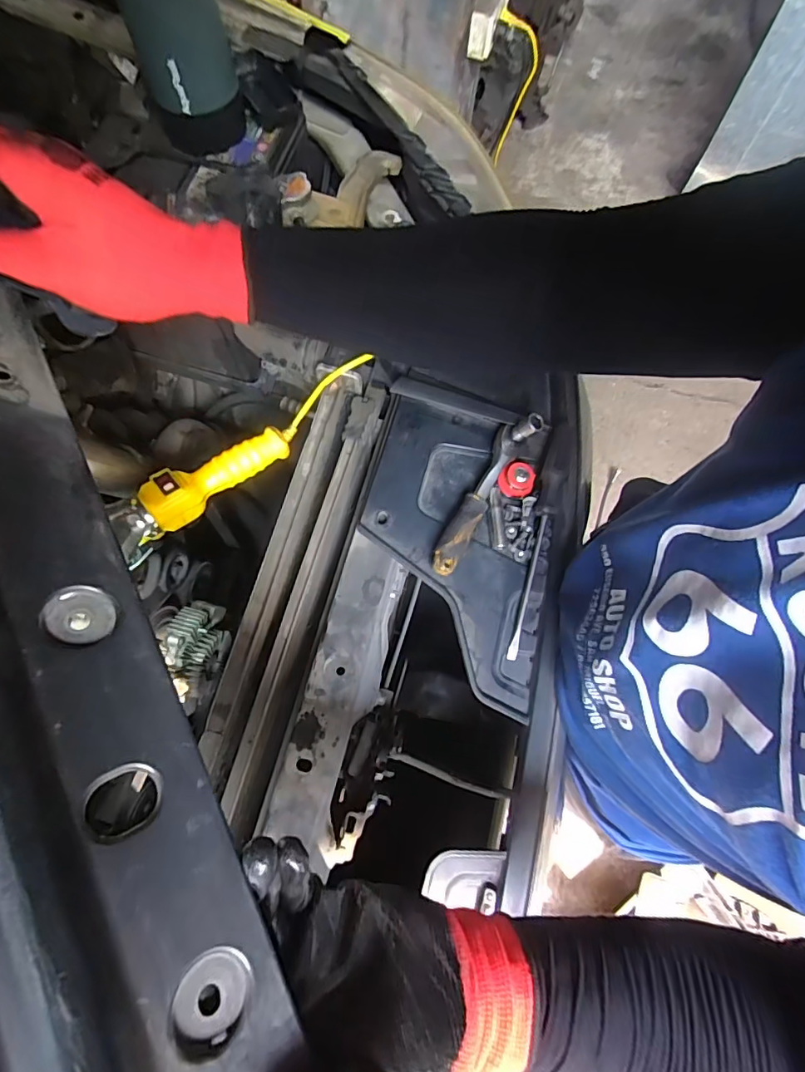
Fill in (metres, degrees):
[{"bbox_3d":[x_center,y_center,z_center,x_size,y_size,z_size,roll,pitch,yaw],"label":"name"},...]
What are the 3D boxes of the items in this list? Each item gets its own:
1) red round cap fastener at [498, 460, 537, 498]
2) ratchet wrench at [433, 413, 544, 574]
[{"bbox_3d":[0.120,-0.059,0.515,0.037,0.015,0.035,0,86,7],"label":"red round cap fastener"},{"bbox_3d":[0.079,-0.044,0.490,0.032,0.046,0.184,31,74,8],"label":"ratchet wrench"}]

